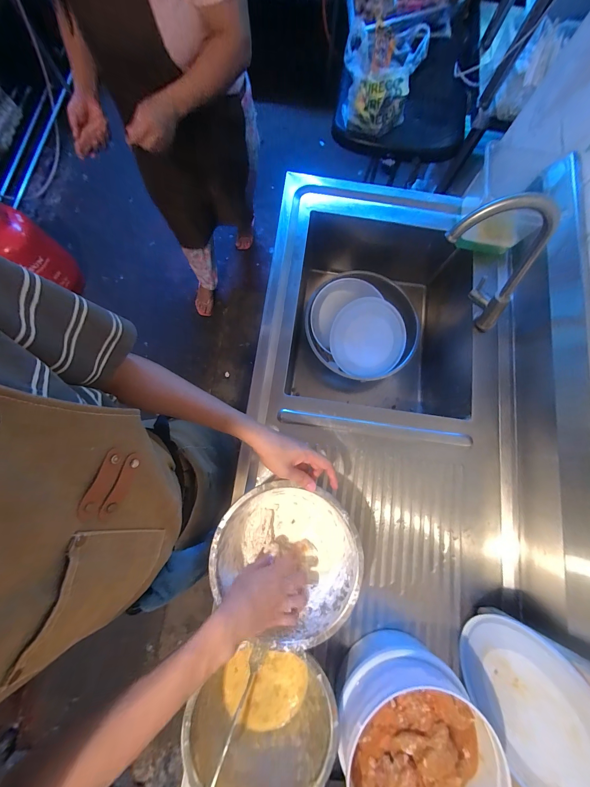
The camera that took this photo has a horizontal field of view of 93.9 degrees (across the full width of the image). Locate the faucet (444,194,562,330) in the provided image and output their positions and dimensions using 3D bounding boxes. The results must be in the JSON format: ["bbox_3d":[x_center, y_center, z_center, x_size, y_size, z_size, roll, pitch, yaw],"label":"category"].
[{"bbox_3d":[0.344,-0.216,0.499,0.132,0.332,0.068,7,78,26],"label":"faucet"}]

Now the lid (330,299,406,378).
[{"bbox_3d":[0.193,-0.146,0.740,0.192,0.014,0.198,3,107,10],"label":"lid"}]

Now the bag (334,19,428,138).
[{"bbox_3d":[0.263,-0.992,0.877,0.223,0.179,0.195,15,79,1],"label":"bag"}]

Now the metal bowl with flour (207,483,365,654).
[{"bbox_3d":[-0.011,0.262,0.472,0.216,0.104,0.224,0,79,-1],"label":"metal bowl with flour"}]

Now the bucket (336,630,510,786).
[{"bbox_3d":[0.166,0.507,0.411,0.202,0.125,0.204,-22,81,-5],"label":"bucket"}]

